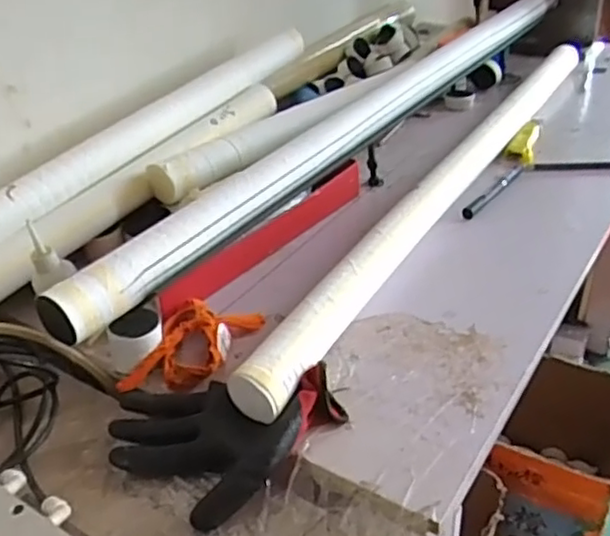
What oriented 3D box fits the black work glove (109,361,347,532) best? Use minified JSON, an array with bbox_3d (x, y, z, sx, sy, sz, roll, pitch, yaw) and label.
[{"bbox_3d":[-0.063,0.141,0.558,0.196,0.043,0.126,-9,34,-8],"label":"black work glove"}]

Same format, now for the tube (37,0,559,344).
[{"bbox_3d":[0.126,-0.235,0.909,0.056,0.044,1.149,18,40,30],"label":"tube"}]

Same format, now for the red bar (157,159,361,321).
[{"bbox_3d":[-0.036,-0.039,0.792,0.016,0.054,0.343,20,41,32],"label":"red bar"}]

